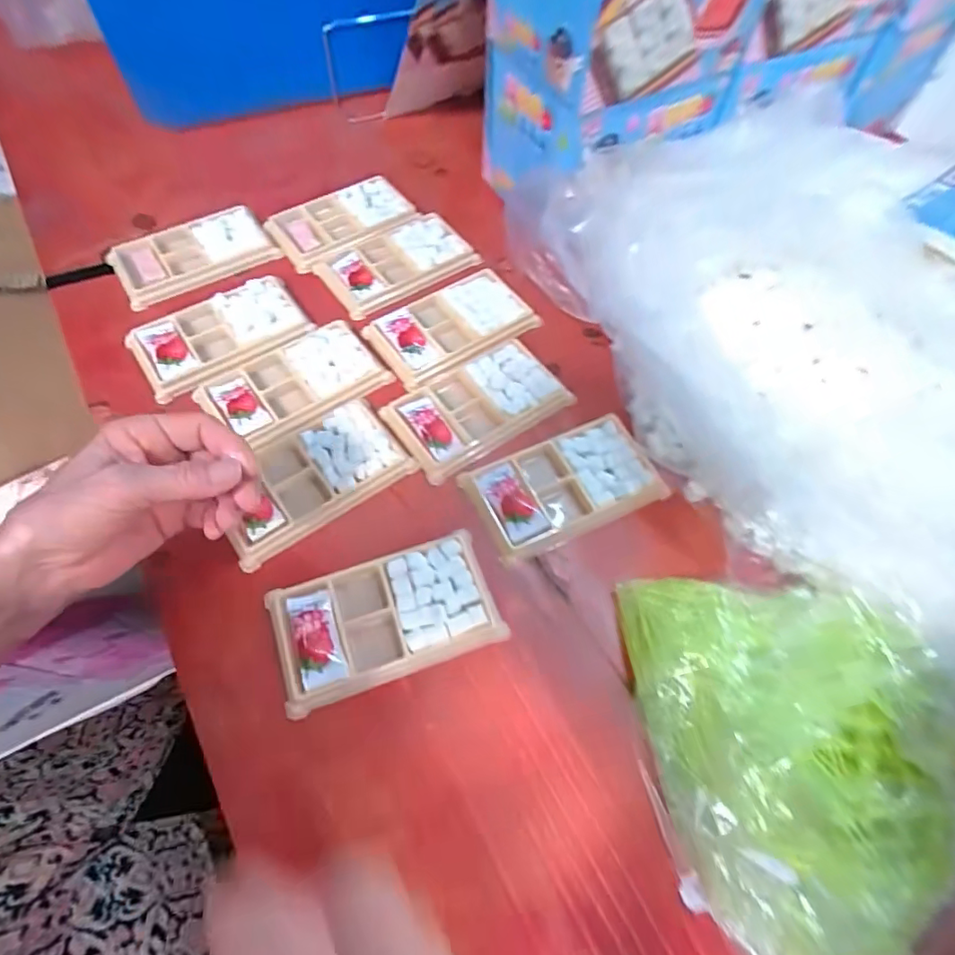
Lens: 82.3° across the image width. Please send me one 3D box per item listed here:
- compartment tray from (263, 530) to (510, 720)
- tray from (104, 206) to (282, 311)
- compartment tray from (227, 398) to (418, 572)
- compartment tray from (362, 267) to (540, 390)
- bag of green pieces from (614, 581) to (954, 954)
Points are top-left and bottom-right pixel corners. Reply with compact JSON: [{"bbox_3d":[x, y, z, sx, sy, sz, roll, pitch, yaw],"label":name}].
[{"bbox_3d":[-0.058,0.088,0.346,0.135,0.011,0.075,-17,63,-12],"label":"compartment tray"},{"bbox_3d":[-0.259,-0.202,0.500,0.135,0.022,0.076,-24,65,-15],"label":"tray"},{"bbox_3d":[-0.121,-0.001,0.398,0.132,0.020,0.078,-33,67,-19],"label":"compartment tray"},{"bbox_3d":[-0.021,-0.128,0.468,0.131,0.018,0.081,-31,67,-18],"label":"compartment tray"},{"bbox_3d":[0.170,0.144,0.295,0.158,0.065,0.194,1,61,-2],"label":"bag of green pieces"}]

